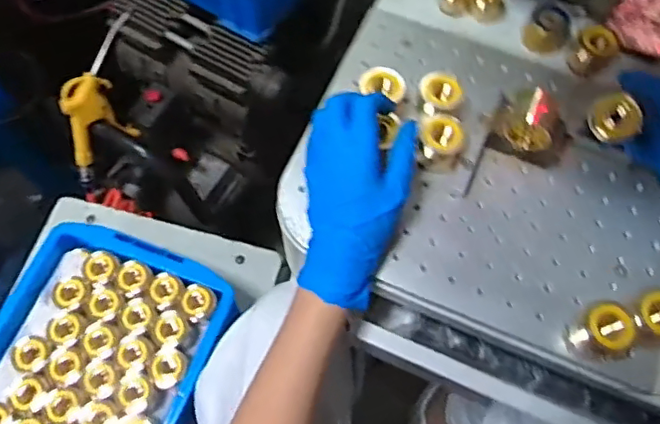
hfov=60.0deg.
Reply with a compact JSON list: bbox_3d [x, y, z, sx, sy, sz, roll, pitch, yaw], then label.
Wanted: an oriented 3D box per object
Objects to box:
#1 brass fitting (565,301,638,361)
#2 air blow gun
[{"bbox_3d":[0.210,0.093,0.443,0.038,0.045,0.038,0,67,0],"label":"brass fitting"},{"bbox_3d":[-0.317,-0.143,0.796,0.102,0.250,0.029,-26,51,-34],"label":"air blow gun"}]

